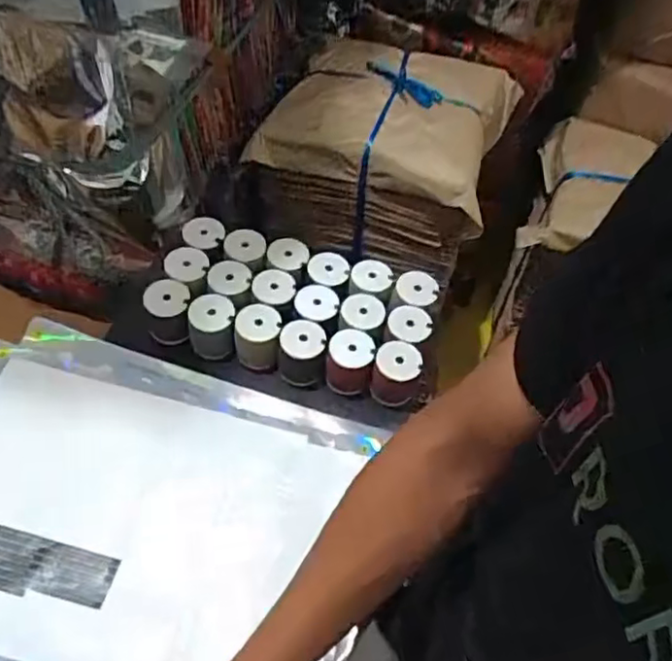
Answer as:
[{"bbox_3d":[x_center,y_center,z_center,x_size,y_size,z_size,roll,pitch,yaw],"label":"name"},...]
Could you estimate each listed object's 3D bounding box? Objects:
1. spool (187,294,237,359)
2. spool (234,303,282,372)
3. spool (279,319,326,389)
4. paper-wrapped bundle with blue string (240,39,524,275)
[{"bbox_3d":[-0.154,-0.004,0.787,0.056,0.061,0.056,-1,56,-6],"label":"spool"},{"bbox_3d":[-0.096,0.008,0.780,0.055,0.071,0.057,3,55,-4],"label":"spool"},{"bbox_3d":[-0.041,0.028,0.780,0.056,0.063,0.055,3,55,-4],"label":"spool"},{"bbox_3d":[0.096,-0.336,1.157,0.373,0.220,0.386,17,56,6],"label":"paper-wrapped bundle with blue string"}]

